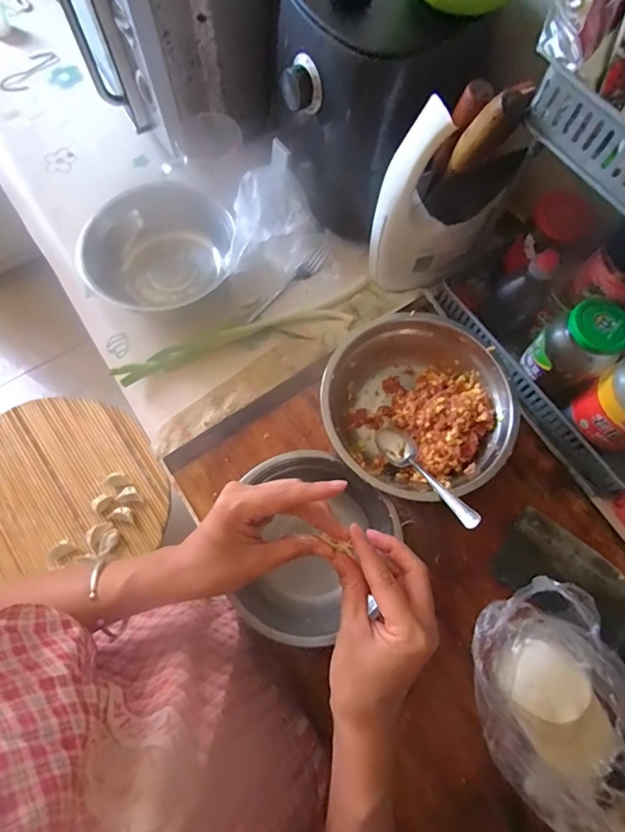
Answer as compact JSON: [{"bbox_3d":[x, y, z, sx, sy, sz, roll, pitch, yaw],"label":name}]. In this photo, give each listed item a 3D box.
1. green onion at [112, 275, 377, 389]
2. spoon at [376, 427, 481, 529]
[{"bbox_3d":[-0.083,-0.111,0.597,0.358,0.015,0.056,-20,72,-8],"label":"green onion"},{"bbox_3d":[0.119,0.059,0.478,0.034,0.016,0.140,-32,47,-12],"label":"spoon"}]

